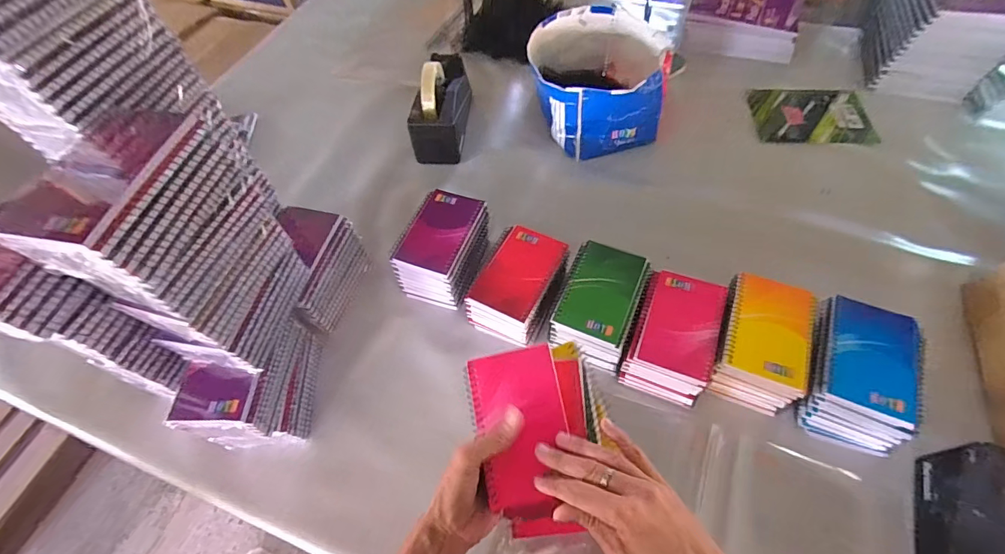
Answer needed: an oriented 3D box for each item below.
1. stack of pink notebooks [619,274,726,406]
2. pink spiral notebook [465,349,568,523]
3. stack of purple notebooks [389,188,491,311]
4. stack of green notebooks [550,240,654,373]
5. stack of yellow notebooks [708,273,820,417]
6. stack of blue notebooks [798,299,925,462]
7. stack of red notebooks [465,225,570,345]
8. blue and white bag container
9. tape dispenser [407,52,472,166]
[{"bbox_3d":[0.214,0.076,0.568,0.092,0.079,0.138,19,61,15],"label":"stack of pink notebooks"},{"bbox_3d":[0.017,0.137,0.402,0.082,0.011,0.140,-14,71,5],"label":"pink spiral notebook"},{"bbox_3d":[-0.084,-0.045,0.644,0.102,0.066,0.140,16,60,14],"label":"stack of purple notebooks"},{"bbox_3d":[0.127,0.038,0.585,0.096,0.072,0.139,19,61,15],"label":"stack of green notebooks"},{"bbox_3d":[0.314,0.082,0.552,0.096,0.080,0.140,15,60,13],"label":"stack of yellow notebooks"},{"bbox_3d":[0.413,0.111,0.523,0.109,0.085,0.148,15,60,13],"label":"stack of blue notebooks"},{"bbox_3d":[0.025,0.014,0.614,0.105,0.079,0.138,21,62,17],"label":"stack of red notebooks"},{"bbox_3d":[0.167,-0.346,0.789,0.227,0.127,0.217,-9,58,-1],"label":"blue and white bag container"},{"bbox_3d":[-0.109,-0.313,0.789,0.078,0.121,0.194,3,58,6],"label":"tape dispenser"}]

